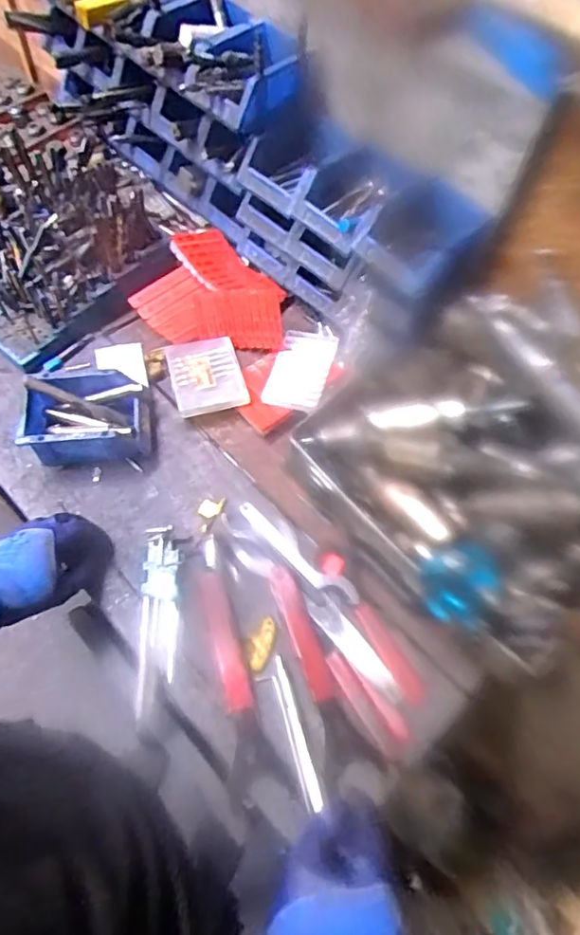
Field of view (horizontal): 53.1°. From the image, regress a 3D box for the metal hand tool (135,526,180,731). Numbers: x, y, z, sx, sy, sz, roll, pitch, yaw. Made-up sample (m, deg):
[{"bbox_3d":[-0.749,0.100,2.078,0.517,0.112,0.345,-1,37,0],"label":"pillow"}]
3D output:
[{"bbox_3d":[-0.152,0.174,0.671,0.043,0.032,0.213,-1,62,-4],"label":"metal hand tool"}]

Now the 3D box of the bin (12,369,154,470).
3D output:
[{"bbox_3d":[-0.264,-0.065,0.757,0.159,0.063,0.115,-5,62,-6],"label":"bin"}]

